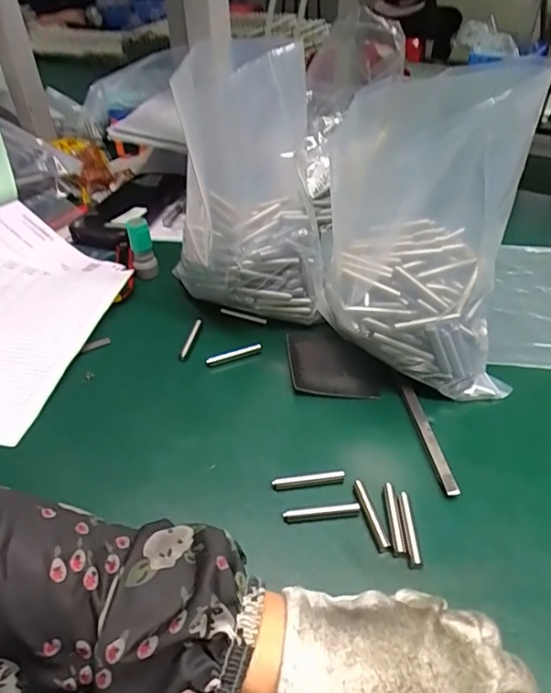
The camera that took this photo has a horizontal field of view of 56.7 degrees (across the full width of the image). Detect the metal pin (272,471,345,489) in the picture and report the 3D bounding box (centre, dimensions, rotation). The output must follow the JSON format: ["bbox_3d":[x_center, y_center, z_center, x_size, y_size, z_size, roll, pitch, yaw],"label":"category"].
[{"bbox_3d":[0.023,0.091,0.345,0.048,0.005,0.007,-4,41,-5],"label":"metal pin"}]

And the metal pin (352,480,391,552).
[{"bbox_3d":[0.060,0.108,0.325,0.008,0.005,0.048,-10,42,-12],"label":"metal pin"}]

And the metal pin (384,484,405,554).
[{"bbox_3d":[0.075,0.108,0.322,0.007,0.004,0.048,0,41,0],"label":"metal pin"}]

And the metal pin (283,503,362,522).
[{"bbox_3d":[0.030,0.106,0.327,0.049,0.004,0.007,-3,41,-4],"label":"metal pin"}]

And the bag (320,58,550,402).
[{"bbox_3d":[0.108,-0.062,0.368,0.128,0.204,0.104,-8,42,-10],"label":"bag"}]

